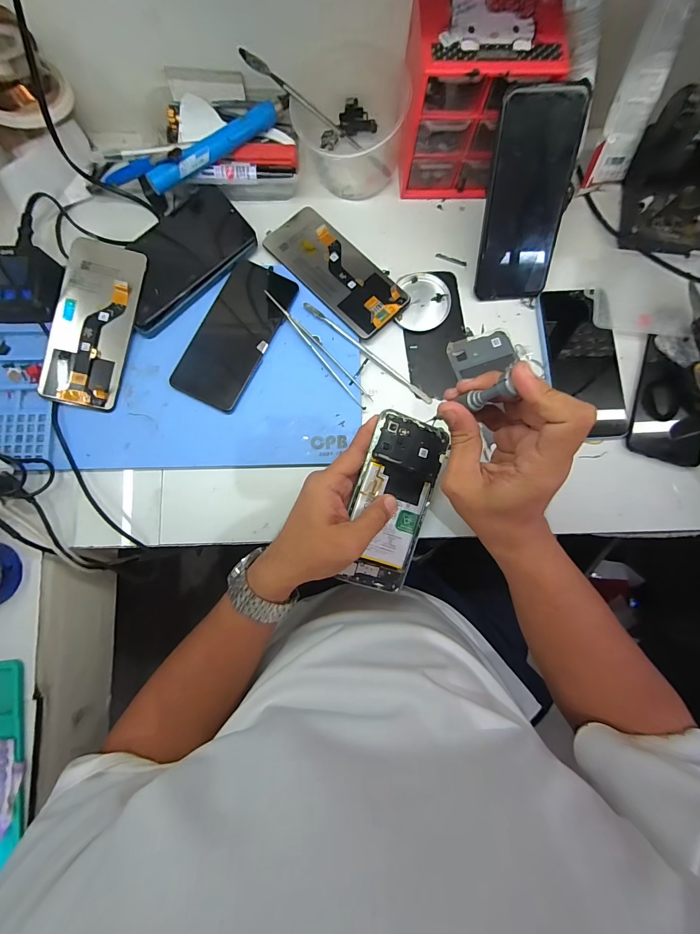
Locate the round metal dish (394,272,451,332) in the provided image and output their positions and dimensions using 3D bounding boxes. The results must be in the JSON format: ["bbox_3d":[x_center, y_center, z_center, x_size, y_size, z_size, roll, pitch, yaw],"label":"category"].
[{"bbox_3d":[0.081,-0.181,0.381,0.055,0.013,0.063,7,83,0],"label":"round metal dish"}]

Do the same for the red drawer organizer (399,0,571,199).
[{"bbox_3d":[0.120,-0.368,0.352,0.124,0.123,0.103,-1,81,-4],"label":"red drawer organizer"}]

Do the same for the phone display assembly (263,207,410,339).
[{"bbox_3d":[-0.016,-0.215,0.378,0.073,0.006,0.164,-43,82,-9],"label":"phone display assembly"}]

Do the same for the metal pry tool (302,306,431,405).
[{"bbox_3d":[0.020,-0.121,0.369,0.168,0.004,0.008,38,84,3],"label":"metal pry tool"}]

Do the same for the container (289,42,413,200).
[{"bbox_3d":[-0.005,-0.373,0.379,0.121,0.059,0.112,0,83,-1],"label":"container"}]

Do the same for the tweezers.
[{"bbox_3d":[-0.030,-0.122,0.361,0.018,0.012,0.149,-41,86,-5],"label":"tweezers"}]

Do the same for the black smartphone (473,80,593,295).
[{"bbox_3d":[0.176,-0.258,0.342,0.079,0.012,0.163,-6,124,-4],"label":"black smartphone"}]

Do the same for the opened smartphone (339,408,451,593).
[{"bbox_3d":[0.043,0.033,0.328,0.074,0.014,0.162,12,88,-3],"label":"opened smartphone"}]

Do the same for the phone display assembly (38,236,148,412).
[{"bbox_3d":[-0.257,-0.142,0.346,0.073,0.009,0.164,11,83,0],"label":"phone display assembly"}]

